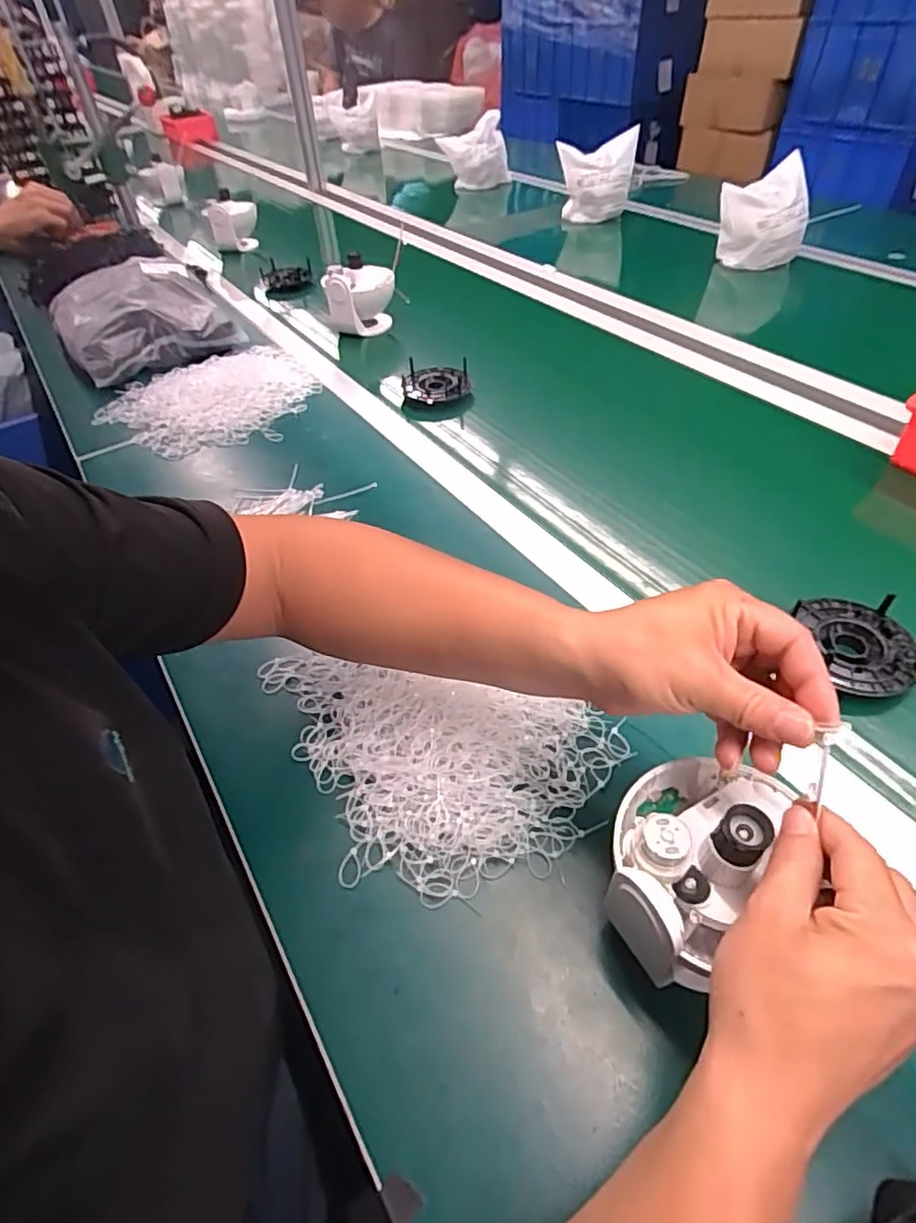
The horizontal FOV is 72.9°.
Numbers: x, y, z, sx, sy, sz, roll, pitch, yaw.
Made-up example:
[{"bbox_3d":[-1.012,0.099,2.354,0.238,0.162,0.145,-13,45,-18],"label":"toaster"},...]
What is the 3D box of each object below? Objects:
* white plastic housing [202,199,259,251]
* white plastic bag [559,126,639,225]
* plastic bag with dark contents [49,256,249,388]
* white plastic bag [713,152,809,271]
[{"bbox_3d":[-0.495,-0.850,1.371,0.111,0.097,0.057,-13,47,-6],"label":"white plastic housing"},{"bbox_3d":[0.314,-0.958,1.380,0.181,0.155,0.050,10,57,31],"label":"white plastic bag"},{"bbox_3d":[-0.510,-0.467,0.996,0.240,0.098,0.263,-29,50,-19],"label":"plastic bag with dark contents"},{"bbox_3d":[0.567,-0.726,1.147,0.143,0.146,0.117,29,56,29],"label":"white plastic bag"}]

